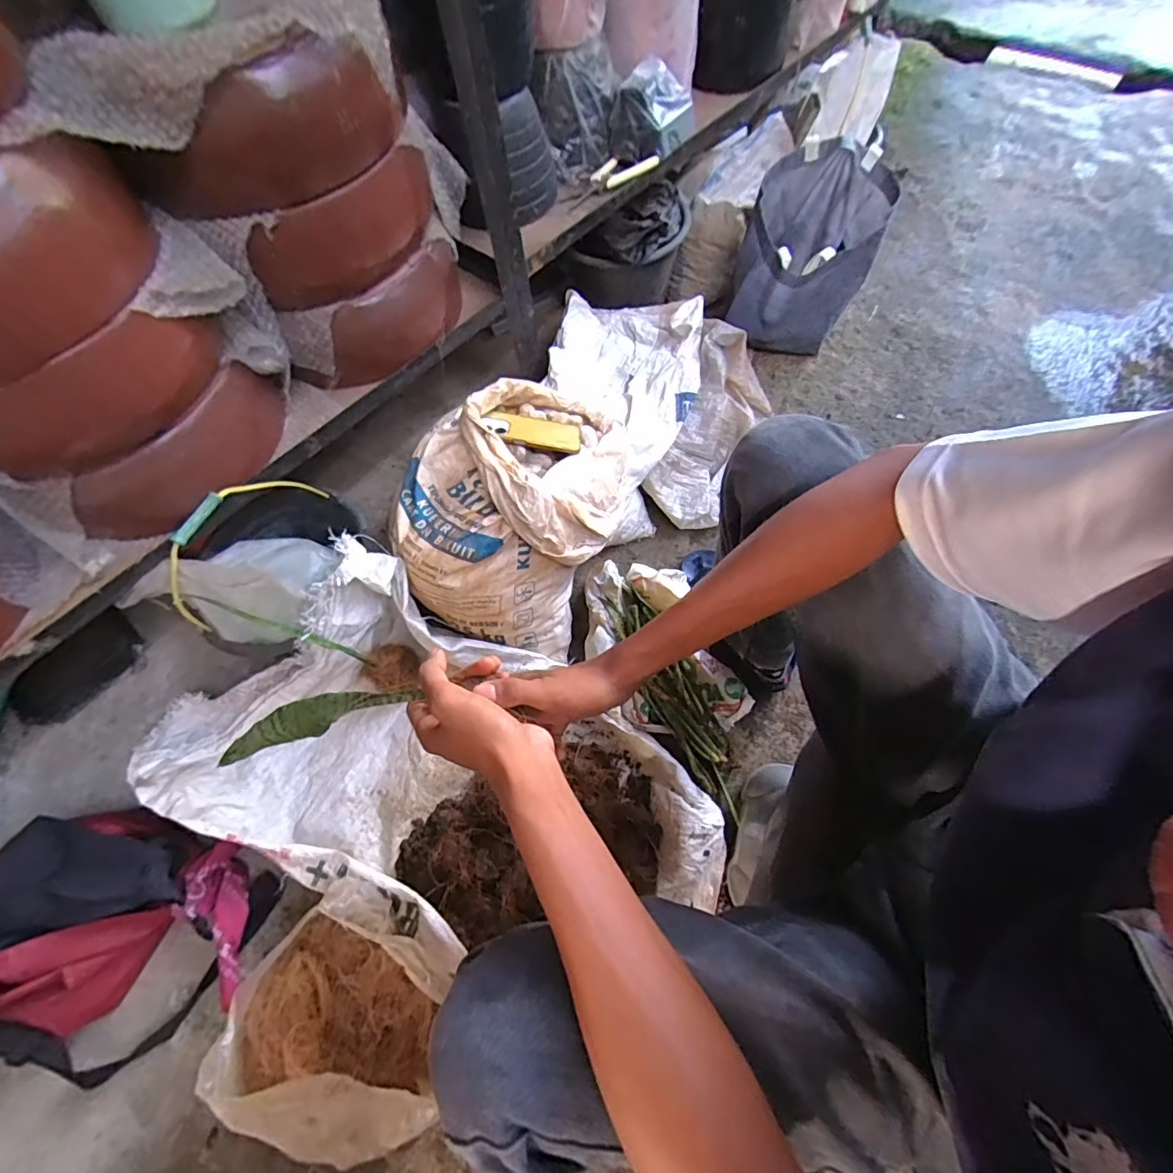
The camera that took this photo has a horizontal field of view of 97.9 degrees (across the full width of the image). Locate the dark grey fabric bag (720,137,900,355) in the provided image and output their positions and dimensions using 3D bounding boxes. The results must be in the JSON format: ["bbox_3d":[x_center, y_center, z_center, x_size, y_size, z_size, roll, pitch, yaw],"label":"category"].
[{"bbox_3d":[0.444,-0.657,1.050,0.245,0.283,0.258,15,67,12],"label":"dark grey fabric bag"}]

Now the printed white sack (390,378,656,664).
[{"bbox_3d":[-0.105,-0.131,0.864,0.318,0.250,0.438,29,70,17],"label":"printed white sack"}]

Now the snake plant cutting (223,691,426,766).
[{"bbox_3d":[-0.227,0.112,0.439,0.200,0.022,0.033,-20,56,17],"label":"snake plant cutting"}]

